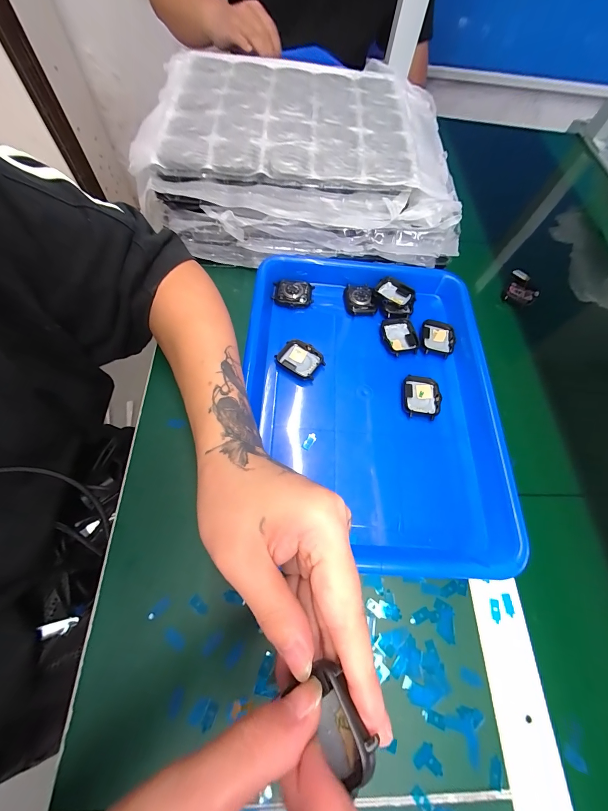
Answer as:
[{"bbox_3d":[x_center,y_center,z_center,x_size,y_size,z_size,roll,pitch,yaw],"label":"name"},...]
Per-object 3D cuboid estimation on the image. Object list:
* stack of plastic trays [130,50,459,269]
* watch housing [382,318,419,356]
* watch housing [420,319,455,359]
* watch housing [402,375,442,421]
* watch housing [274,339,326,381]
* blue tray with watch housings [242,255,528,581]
[{"bbox_3d":[0.001,-0.328,0.411,0.369,0.098,0.297,3,65,-3],"label":"stack of plastic trays"},{"bbox_3d":[0.109,-0.079,0.352,0.035,0.008,0.045,-11,66,-10],"label":"watch housing"},{"bbox_3d":[0.155,-0.076,0.356,0.036,0.008,0.043,15,65,2],"label":"watch housing"},{"bbox_3d":[0.123,-0.008,0.323,0.036,0.010,0.043,8,65,-1],"label":"watch housing"},{"bbox_3d":[-0.004,-0.048,0.333,0.046,0.012,0.037,37,67,12],"label":"watch housing"},{"bbox_3d":[0.066,-0.017,0.316,0.255,0.029,0.324,5,65,-2],"label":"blue tray with watch housings"}]

